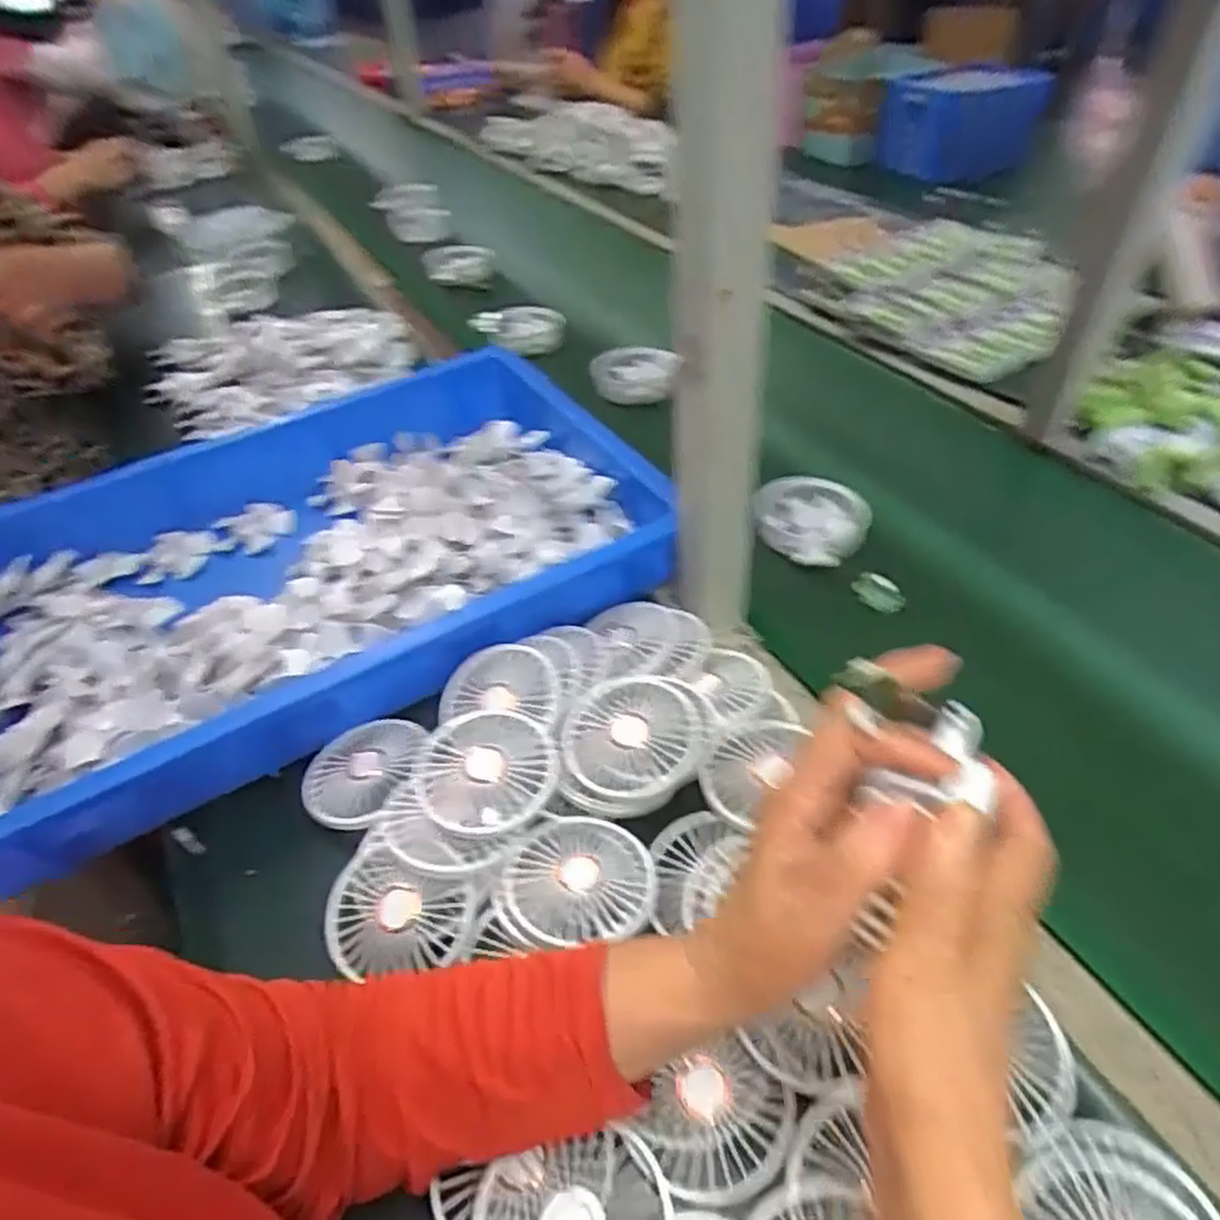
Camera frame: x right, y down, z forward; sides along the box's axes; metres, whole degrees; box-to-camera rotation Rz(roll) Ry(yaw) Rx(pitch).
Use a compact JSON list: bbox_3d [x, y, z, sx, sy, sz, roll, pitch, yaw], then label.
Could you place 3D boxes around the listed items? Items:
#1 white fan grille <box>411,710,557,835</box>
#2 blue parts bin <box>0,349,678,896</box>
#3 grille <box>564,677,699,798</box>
[{"bbox_3d":[-0.081,0.100,0.491,0.090,0.014,0.086,-2,44,2],"label":"white fan grille"},{"bbox_3d":[-0.271,-0.045,0.645,0.587,0.068,0.379,-20,46,-16],"label":"blue parts bin"},{"bbox_3d":[0.017,0.078,0.508,0.082,0.013,0.094,23,50,25],"label":"grille"}]

